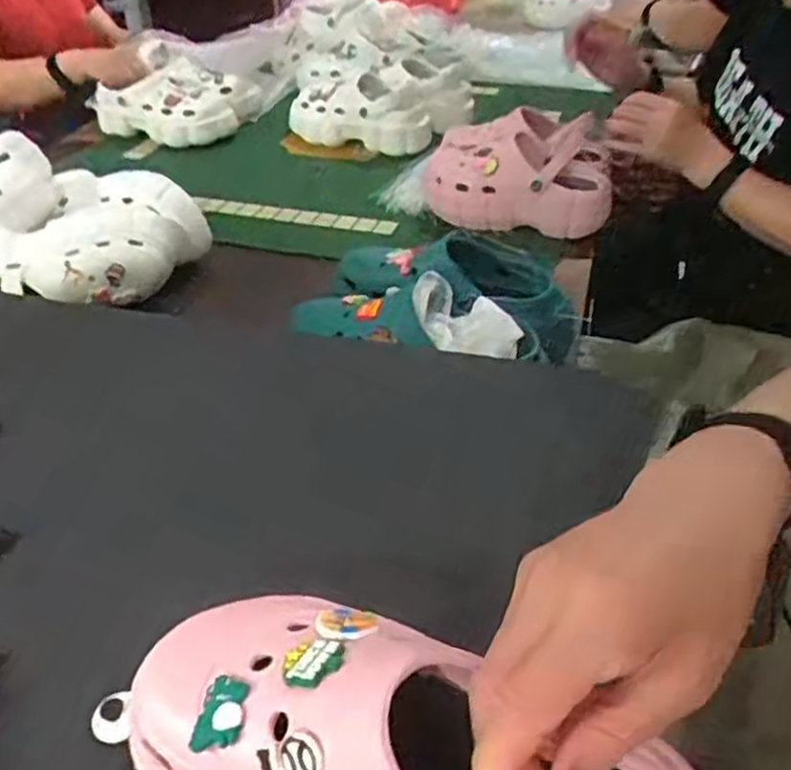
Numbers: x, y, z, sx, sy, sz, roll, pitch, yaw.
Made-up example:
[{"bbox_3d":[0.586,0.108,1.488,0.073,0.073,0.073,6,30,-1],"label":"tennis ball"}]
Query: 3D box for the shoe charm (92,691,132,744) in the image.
[{"bbox_3d":[-0.142,0.166,0.370,0.017,0.007,0.024,-13,38,-14],"label":"shoe charm"}]

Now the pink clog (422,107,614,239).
[{"bbox_3d":[0.162,-0.305,1.027,0.287,0.110,0.139,17,41,24],"label":"pink clog"}]

